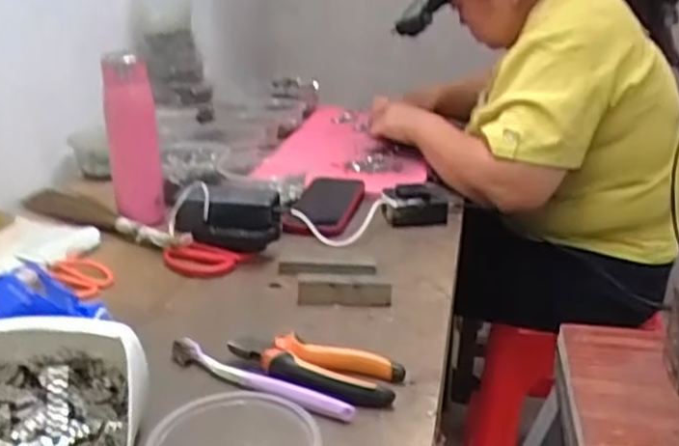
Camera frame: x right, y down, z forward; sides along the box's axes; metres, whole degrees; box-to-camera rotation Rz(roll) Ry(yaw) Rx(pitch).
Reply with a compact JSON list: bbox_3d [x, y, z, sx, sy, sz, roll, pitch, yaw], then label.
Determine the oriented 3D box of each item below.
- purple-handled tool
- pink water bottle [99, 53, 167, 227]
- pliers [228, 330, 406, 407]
[{"bbox_3d":[-0.070,0.128,0.586,0.180,0.015,0.016,15,25,28],"label":"purple-handled tool"},{"bbox_3d":[-0.263,-0.102,0.906,0.064,0.226,0.054,-6,21,-15],"label":"pink water bottle"},{"bbox_3d":[-0.024,0.123,0.593,0.147,0.024,0.059,8,22,15],"label":"pliers"}]

